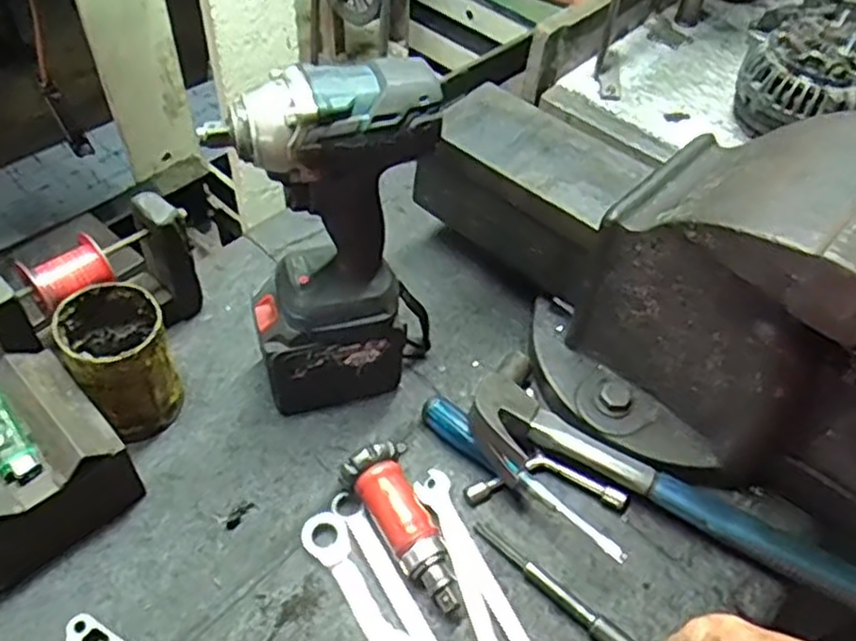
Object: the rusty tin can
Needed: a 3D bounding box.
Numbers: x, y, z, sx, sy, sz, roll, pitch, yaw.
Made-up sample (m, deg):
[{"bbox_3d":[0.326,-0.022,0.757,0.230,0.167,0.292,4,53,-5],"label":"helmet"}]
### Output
[{"bbox_3d":[-0.239,0.036,0.577,0.074,0.117,0.085,-20,55,-20],"label":"rusty tin can"}]

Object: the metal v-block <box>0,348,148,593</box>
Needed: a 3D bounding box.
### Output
[{"bbox_3d":[-0.295,0.107,0.529,0.121,0.094,0.119,-36,61,-29],"label":"metal v-block"}]

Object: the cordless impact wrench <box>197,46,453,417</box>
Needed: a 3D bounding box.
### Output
[{"bbox_3d":[-0.065,-0.043,0.544,0.148,0.294,0.077,-3,51,-7],"label":"cordless impact wrench"}]

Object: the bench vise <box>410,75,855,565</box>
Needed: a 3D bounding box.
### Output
[{"bbox_3d":[0.213,-0.042,0.553,0.539,0.240,0.191,32,55,21],"label":"bench vise"}]

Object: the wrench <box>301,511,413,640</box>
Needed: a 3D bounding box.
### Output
[{"bbox_3d":[-0.052,0.197,0.530,0.034,0.008,0.129,-24,56,-22],"label":"wrench"}]

